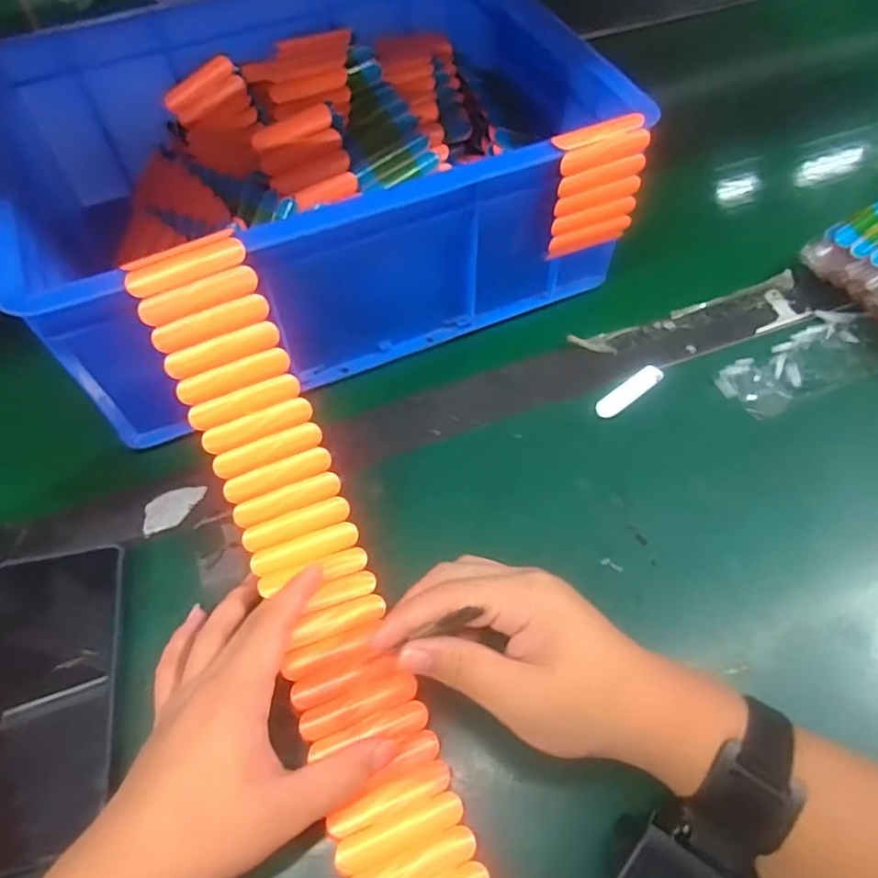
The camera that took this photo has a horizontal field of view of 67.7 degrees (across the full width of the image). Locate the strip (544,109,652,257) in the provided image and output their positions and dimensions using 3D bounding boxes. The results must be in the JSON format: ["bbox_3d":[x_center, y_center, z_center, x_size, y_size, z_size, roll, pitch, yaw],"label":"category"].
[{"bbox_3d":[0.104,-0.166,0.442,0.064,0.089,0.020,-23,59,-13],"label":"strip"}]

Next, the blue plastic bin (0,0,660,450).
[{"bbox_3d":[-0.101,-0.210,0.510,0.385,0.145,0.314,-22,59,-12],"label":"blue plastic bin"}]

